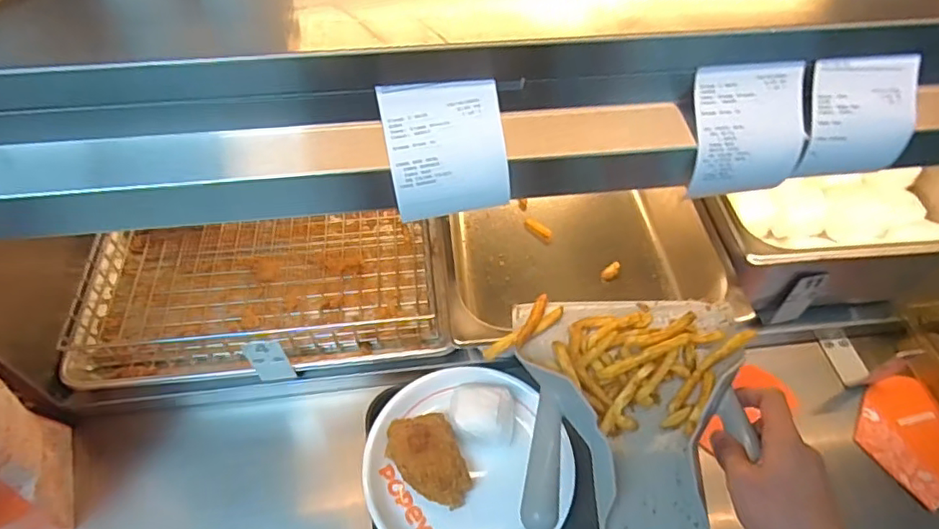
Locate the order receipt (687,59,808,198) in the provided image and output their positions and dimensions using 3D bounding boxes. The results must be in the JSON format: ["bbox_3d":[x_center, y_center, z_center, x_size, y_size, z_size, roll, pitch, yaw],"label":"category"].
[{"bbox_3d":[0.200,-0.098,0.420,0.079,0.071,0.055,-8,54,-8],"label":"order receipt"}]

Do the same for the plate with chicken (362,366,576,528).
[{"bbox_3d":[-0.001,0.215,0.621,0.213,0.056,0.207,1,53,-1],"label":"plate with chicken"}]

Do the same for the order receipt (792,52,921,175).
[{"bbox_3d":[0.282,-0.107,0.421,0.078,0.080,0.015,-5,14,-4],"label":"order receipt"}]

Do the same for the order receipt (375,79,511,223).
[{"bbox_3d":[-0.014,-0.078,0.392,0.081,0.087,0.012,-9,10,-4],"label":"order receipt"}]

